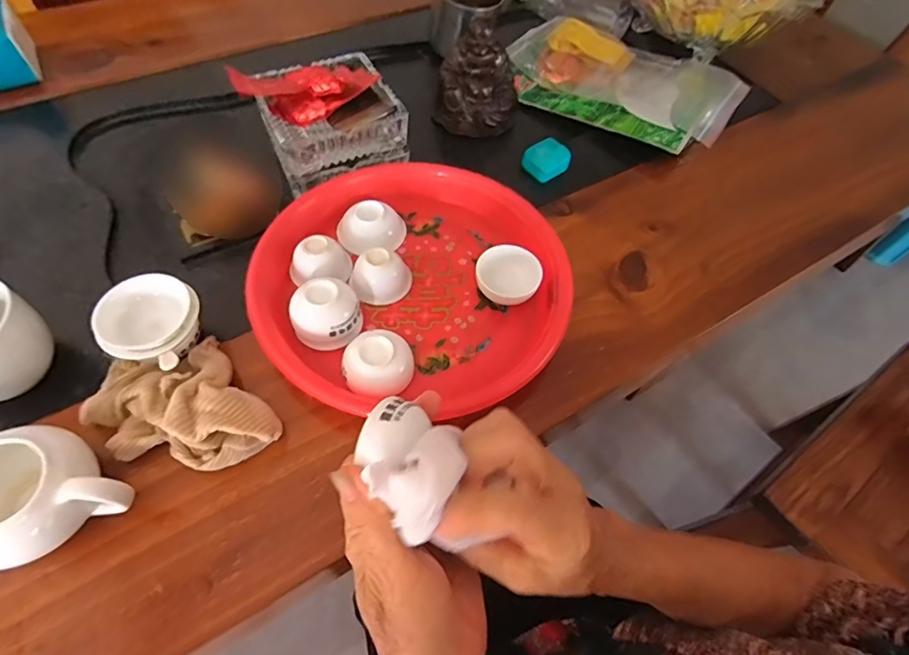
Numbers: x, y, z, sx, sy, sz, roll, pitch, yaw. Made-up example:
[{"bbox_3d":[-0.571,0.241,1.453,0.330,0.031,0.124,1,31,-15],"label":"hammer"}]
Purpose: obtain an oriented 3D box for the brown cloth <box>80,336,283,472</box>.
[{"bbox_3d":[-0.191,0.055,0.327,0.093,0.045,0.121,-38,67,-23],"label":"brown cloth"}]

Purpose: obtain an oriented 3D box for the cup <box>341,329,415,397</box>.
[{"bbox_3d":[-0.056,0.028,0.355,0.052,0.028,0.045,-9,60,-10],"label":"cup"}]

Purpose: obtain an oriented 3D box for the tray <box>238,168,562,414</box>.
[{"bbox_3d":[-0.037,-0.042,0.402,0.248,0.043,0.234,2,58,-3],"label":"tray"}]

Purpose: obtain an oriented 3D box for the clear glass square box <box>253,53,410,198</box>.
[{"bbox_3d":[-0.122,-0.207,0.473,0.130,0.063,0.132,-20,61,-15],"label":"clear glass square box"}]

